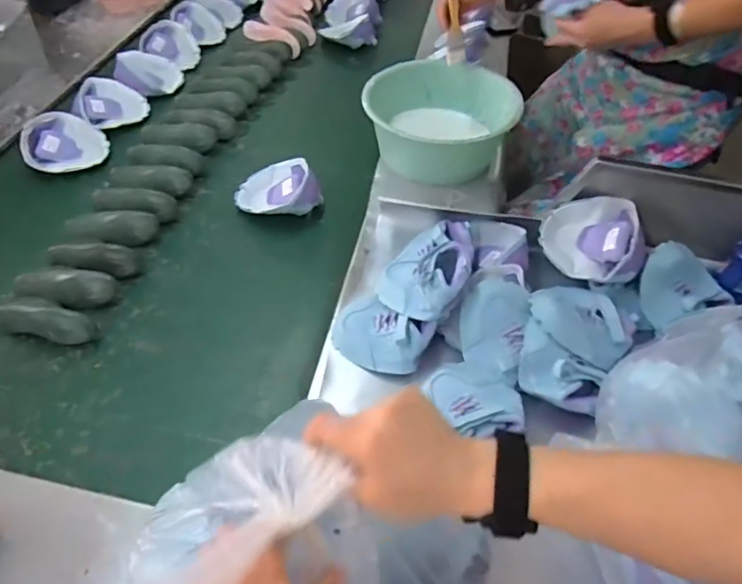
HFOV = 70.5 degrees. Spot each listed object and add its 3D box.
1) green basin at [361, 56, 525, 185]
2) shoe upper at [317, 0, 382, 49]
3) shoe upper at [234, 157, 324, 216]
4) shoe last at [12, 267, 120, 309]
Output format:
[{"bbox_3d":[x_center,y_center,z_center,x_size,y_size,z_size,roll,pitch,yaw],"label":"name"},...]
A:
[{"bbox_3d":[0.142,-0.354,1.094,0.280,0.141,0.280,1,51,-2],"label":"green basin"},{"bbox_3d":[-0.057,-0.794,1.520,0.168,0.072,0.255,4,51,0],"label":"shoe upper"},{"bbox_3d":[-0.178,-0.199,1.017,0.168,0.073,0.110,7,51,3],"label":"shoe upper"},{"bbox_3d":[-0.499,-0.008,0.853,0.170,0.050,0.059,11,51,6],"label":"shoe last"}]

